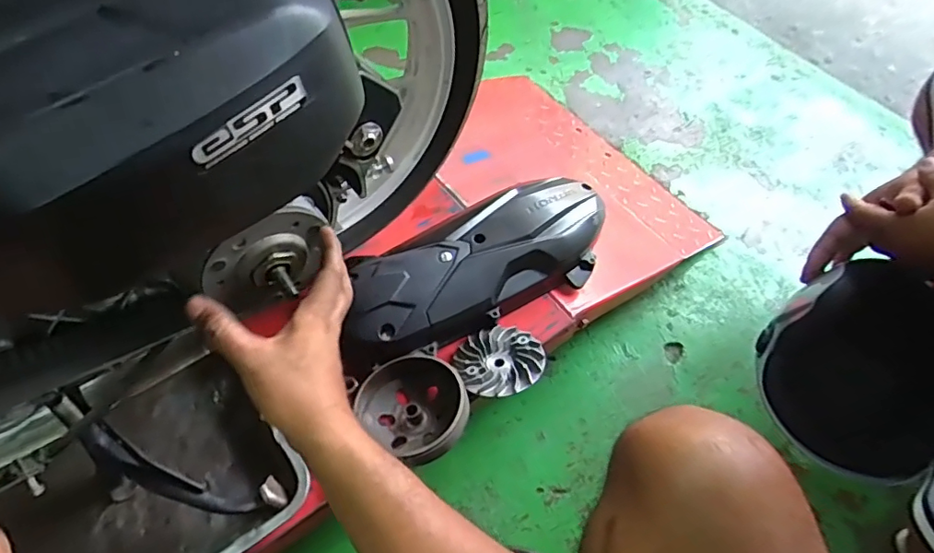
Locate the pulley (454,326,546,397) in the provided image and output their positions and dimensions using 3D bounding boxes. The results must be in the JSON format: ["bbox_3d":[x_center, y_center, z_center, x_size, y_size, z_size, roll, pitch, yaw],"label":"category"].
[{"bbox_3d":[0.043,0.107,0.681,0.104,0.024,0.104,-7,40,6],"label":"pulley"}]

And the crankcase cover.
[{"bbox_3d":[0.011,-0.019,0.733,0.405,0.078,0.150,-26,61,-17],"label":"crankcase cover"}]

